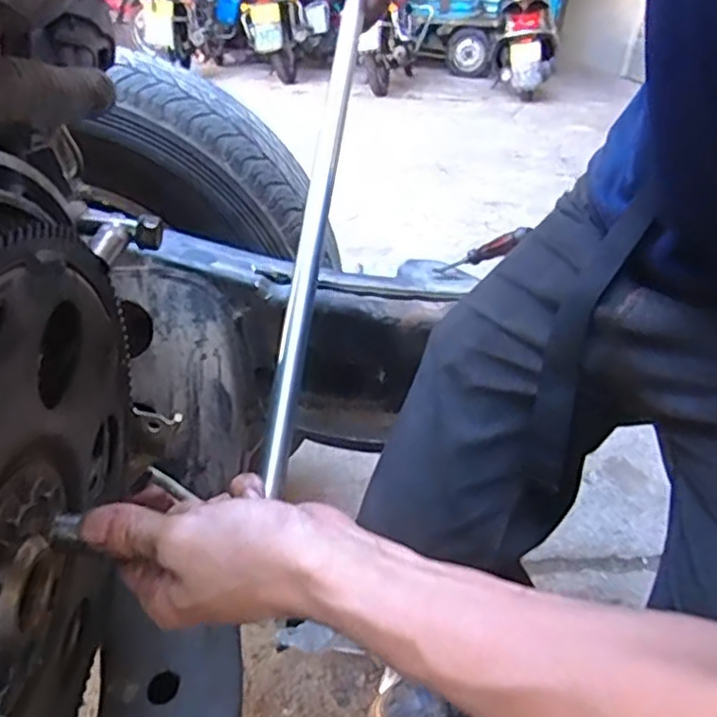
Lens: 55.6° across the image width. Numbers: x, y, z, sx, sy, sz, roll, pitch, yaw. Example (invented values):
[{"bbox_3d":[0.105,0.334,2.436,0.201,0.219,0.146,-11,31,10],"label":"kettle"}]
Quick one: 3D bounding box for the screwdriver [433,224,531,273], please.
[{"bbox_3d":[0.158,-0.135,0.886,0.030,0.022,0.166,-19,0,-39],"label":"screwdriver"}]

